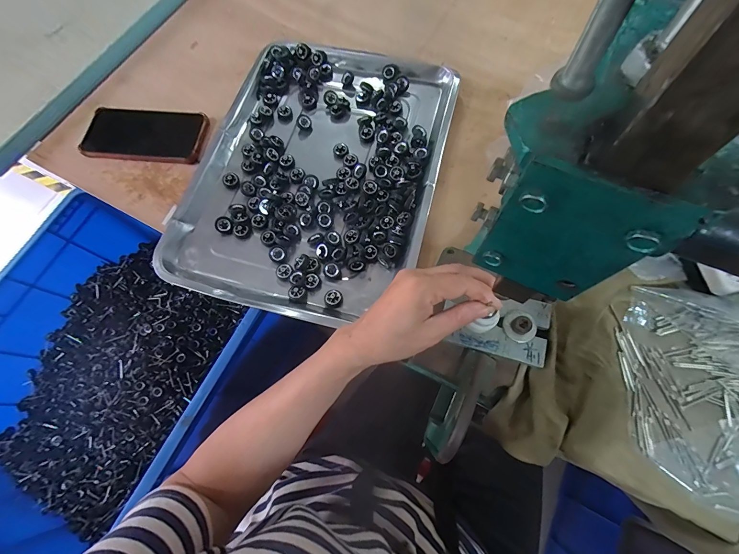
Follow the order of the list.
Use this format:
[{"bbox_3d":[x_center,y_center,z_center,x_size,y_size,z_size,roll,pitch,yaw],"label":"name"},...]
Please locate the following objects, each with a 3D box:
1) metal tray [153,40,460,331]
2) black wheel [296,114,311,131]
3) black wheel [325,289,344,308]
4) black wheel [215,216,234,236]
[{"bbox_3d":[-0.061,-0.138,0.421,0.279,0.022,0.377,14,71,9],"label":"metal tray"},{"bbox_3d":[-0.089,-0.209,0.459,0.019,0.006,0.024,-31,70,-7],"label":"black wheel"},{"bbox_3d":[-0.039,0.022,0.373,0.019,0.013,0.021,-26,70,-5],"label":"black wheel"},{"bbox_3d":[-0.172,-0.061,0.405,0.021,0.012,0.020,39,79,-30],"label":"black wheel"}]

